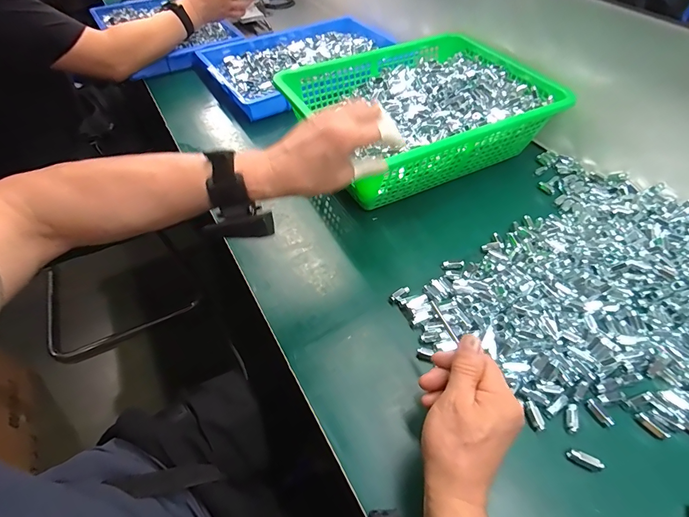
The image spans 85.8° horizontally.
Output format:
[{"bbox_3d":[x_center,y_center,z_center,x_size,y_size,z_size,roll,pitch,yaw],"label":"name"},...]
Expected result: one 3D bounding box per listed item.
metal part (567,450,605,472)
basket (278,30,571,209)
[{"bbox_3d":[0.225,0.189,0.347,0.028,0.008,0.010,21,54,17],"label":"metal part"},{"bbox_3d":[0.125,-0.245,0.630,0.385,0.104,0.294,-23,54,-17],"label":"basket"}]

